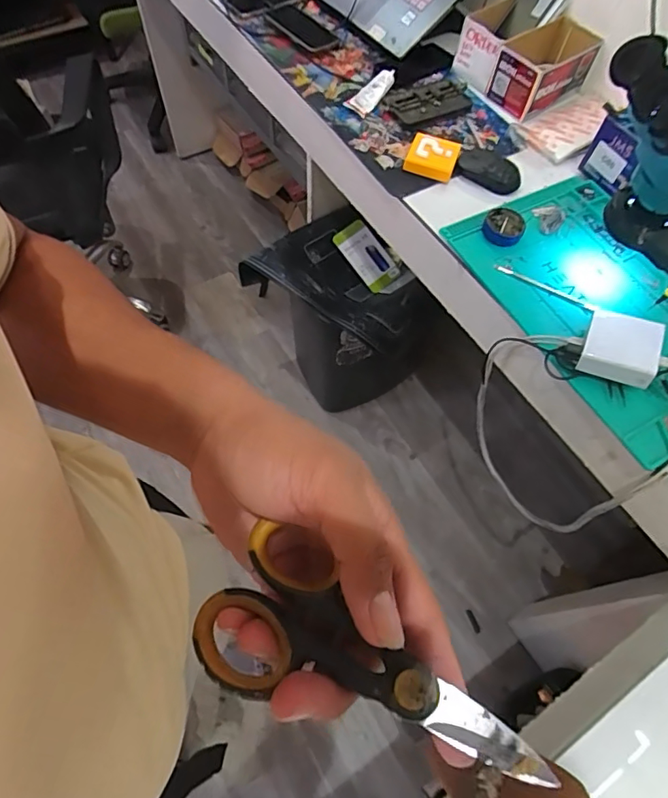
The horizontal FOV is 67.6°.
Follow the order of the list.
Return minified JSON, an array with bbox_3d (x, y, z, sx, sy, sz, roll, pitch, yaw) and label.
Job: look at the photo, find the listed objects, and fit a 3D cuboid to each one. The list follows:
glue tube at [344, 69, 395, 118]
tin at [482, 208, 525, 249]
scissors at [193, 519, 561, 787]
[{"bbox_3d":[0.069,-0.547,0.890,0.044,0.016,0.100,41,77,4],"label":"glue tube"},{"bbox_3d":[0.259,-0.264,0.760,0.059,0.019,0.067,18,63,6],"label":"tin"},{"bbox_3d":[0.012,0.102,0.190,0.134,0.010,0.055,20,64,16],"label":"scissors"}]

